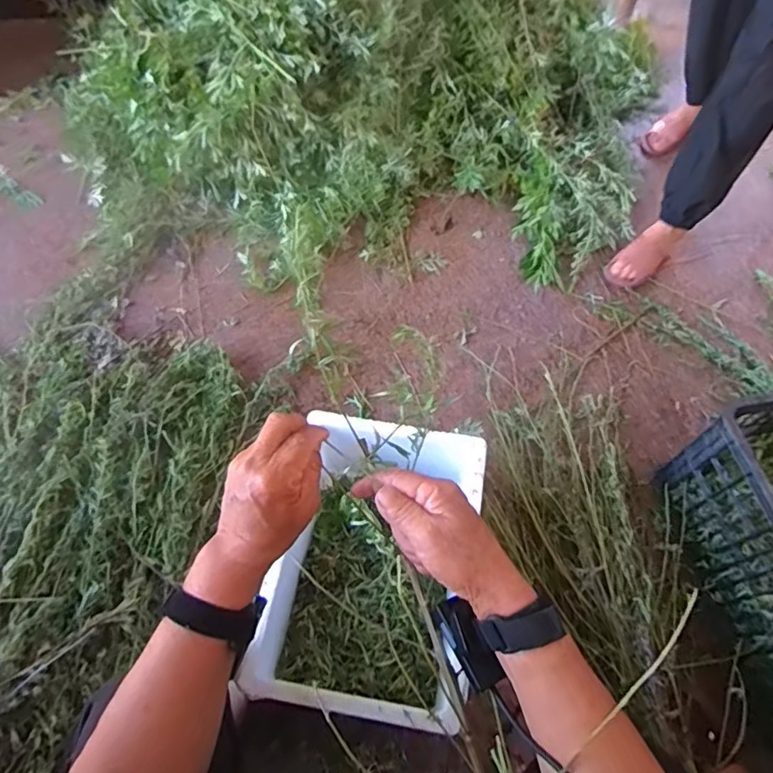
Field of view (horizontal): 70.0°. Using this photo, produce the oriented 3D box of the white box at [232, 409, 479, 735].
[{"bbox_3d":[-0.016,0.271,0.840,0.252,0.178,0.401,12,61,6],"label":"white box"}]

